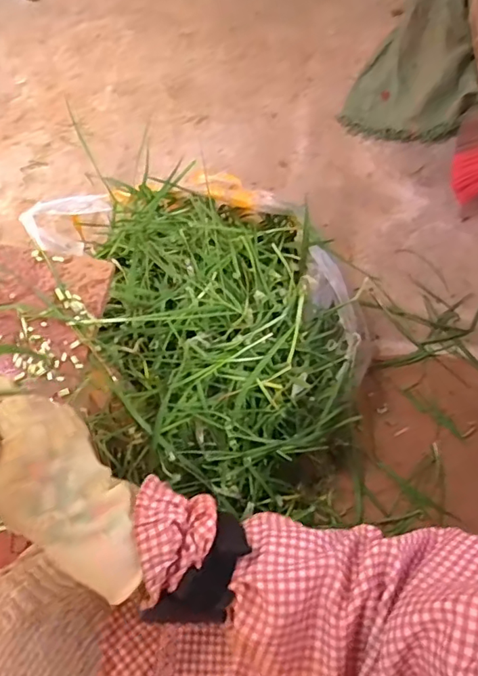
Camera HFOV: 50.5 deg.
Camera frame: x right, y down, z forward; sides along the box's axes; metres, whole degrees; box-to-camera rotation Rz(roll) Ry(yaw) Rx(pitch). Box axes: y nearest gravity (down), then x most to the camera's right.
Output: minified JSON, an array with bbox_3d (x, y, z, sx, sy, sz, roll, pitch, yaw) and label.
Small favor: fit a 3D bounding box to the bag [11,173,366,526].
[{"bbox_3d":[-0.055,-0.025,0.903,0.437,0.261,0.635,-21,66,-8],"label":"bag"}]

